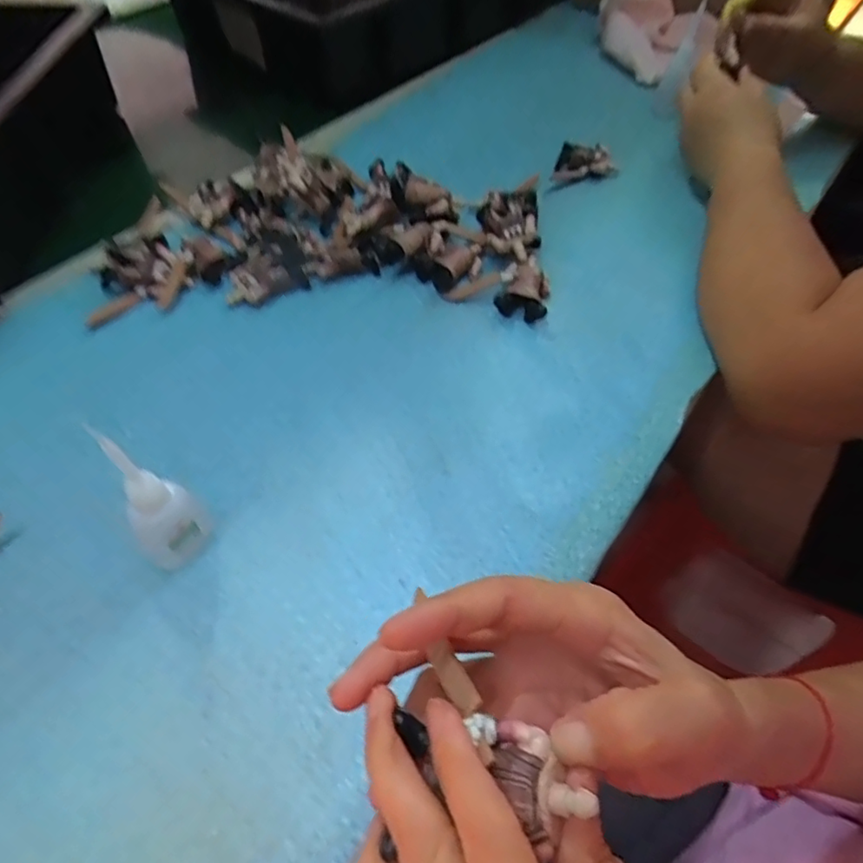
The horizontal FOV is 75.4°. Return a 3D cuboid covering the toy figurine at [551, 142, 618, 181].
[{"bbox_3d":[0.146,-0.251,0.529,0.057,0.027,0.039,17,55,7],"label":"toy figurine"}]

